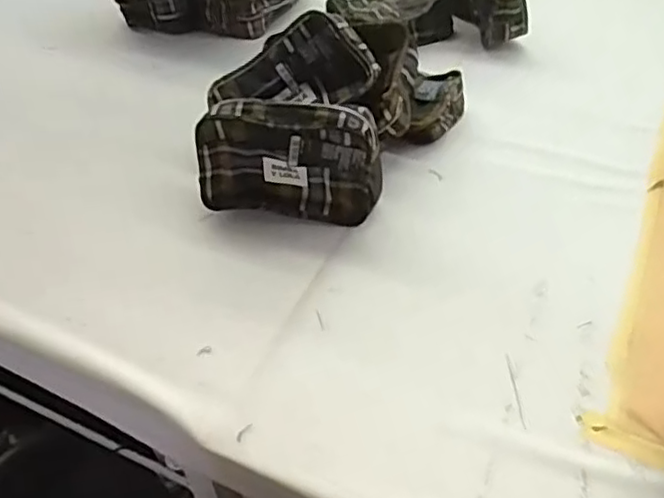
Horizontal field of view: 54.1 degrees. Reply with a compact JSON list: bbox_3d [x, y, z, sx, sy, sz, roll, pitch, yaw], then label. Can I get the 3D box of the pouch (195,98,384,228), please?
[{"bbox_3d":[-0.049,-0.098,0.726,0.200,0.127,0.059,3,46,5],"label":"pouch"}]

